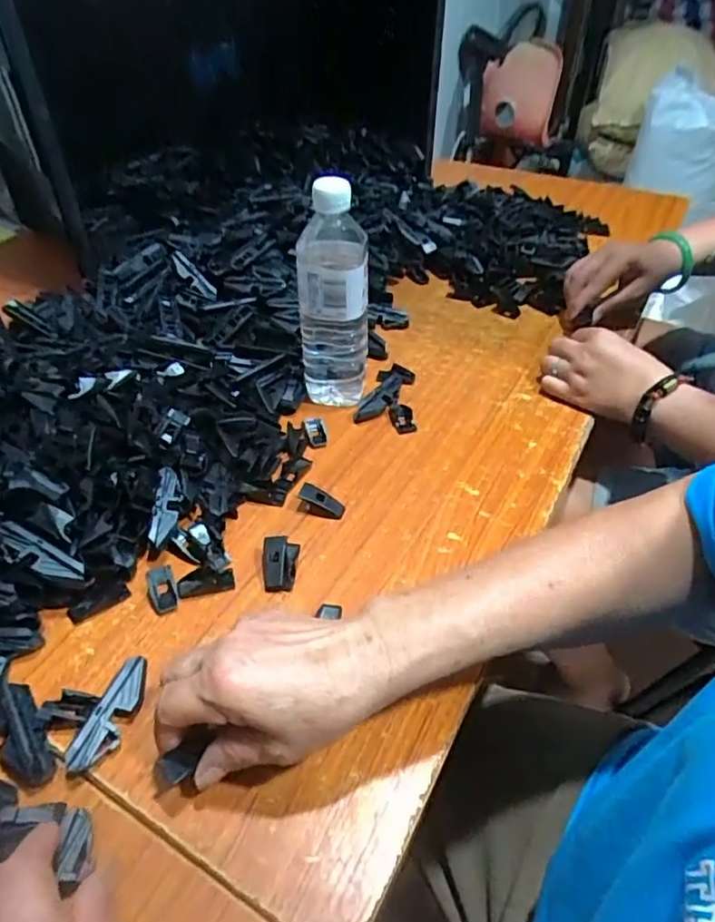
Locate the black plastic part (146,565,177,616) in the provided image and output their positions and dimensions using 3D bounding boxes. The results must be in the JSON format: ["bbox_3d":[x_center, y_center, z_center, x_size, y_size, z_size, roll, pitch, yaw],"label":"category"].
[{"bbox_3d":[-0.145,0.093,0.429,0.021,0.005,0.040,-13,45,-14],"label":"black plastic part"}]

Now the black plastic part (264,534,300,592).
[{"bbox_3d":[-0.059,0.076,0.442,0.025,0.021,0.042,-1,43,-1],"label":"black plastic part"}]

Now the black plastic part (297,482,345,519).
[{"bbox_3d":[-0.030,0.035,0.489,0.038,0.017,0.018,15,45,16],"label":"black plastic part"}]

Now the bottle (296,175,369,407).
[{"bbox_3d":[-0.021,-0.153,0.545,0.065,0.204,0.058,2,43,2],"label":"bottle"}]

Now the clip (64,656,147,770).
[{"bbox_3d":[-0.150,0.157,0.357,0.018,0.021,0.068,13,45,13],"label":"clip"}]

